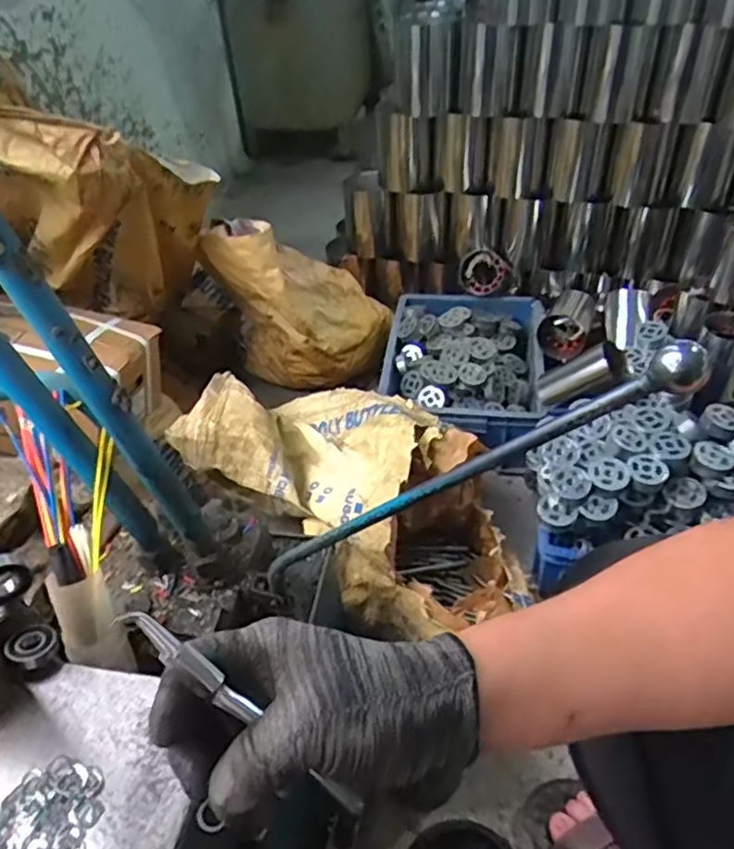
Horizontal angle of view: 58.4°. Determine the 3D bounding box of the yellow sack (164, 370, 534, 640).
[{"bbox_3d":[0.008,0.116,0.983,0.516,0.275,0.295,25,49,29],"label":"yellow sack"}]

